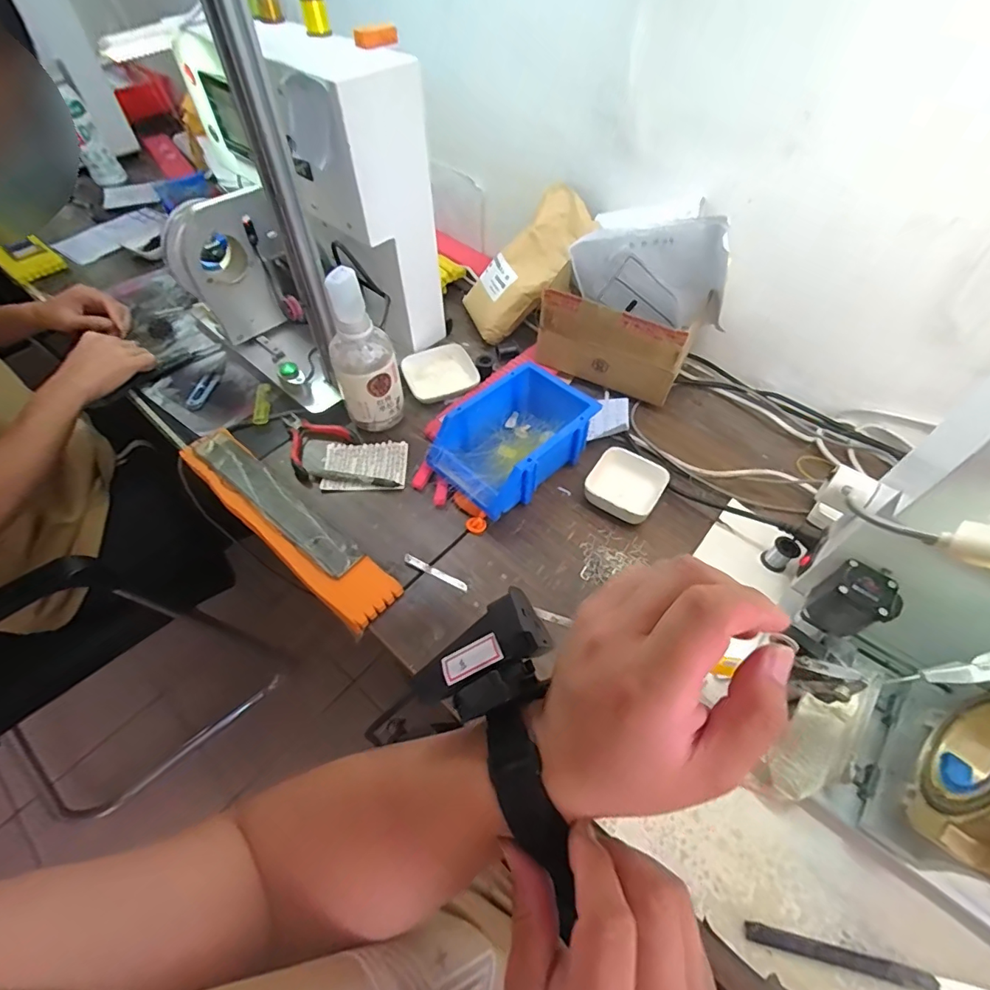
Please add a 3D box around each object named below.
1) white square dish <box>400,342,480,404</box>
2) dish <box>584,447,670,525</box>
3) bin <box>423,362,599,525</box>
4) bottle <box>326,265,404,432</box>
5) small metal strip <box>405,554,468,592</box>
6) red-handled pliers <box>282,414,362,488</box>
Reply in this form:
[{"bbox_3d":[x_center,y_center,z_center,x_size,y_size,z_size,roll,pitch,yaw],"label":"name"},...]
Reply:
[{"bbox_3d":[-0.080,-0.174,0.715,0.097,0.033,0.104,-18,55,-11],"label":"white square dish"},{"bbox_3d":[0.154,-0.008,0.587,0.081,0.030,0.086,30,60,21],"label":"dish"},{"bbox_3d":[0.028,-0.069,0.604,0.202,0.079,0.125,-38,61,-23],"label":"bin"},{"bbox_3d":[-0.161,-0.170,0.601,0.070,0.201,0.058,-14,55,-9],"label":"bottle"},{"bbox_3d":[-0.066,0.086,0.539,0.080,0.004,0.010,24,62,18],"label":"small metal strip"},{"bbox_3d":[-0.249,-0.071,0.648,0.112,0.011,0.095,31,61,22],"label":"red-handled pliers"}]

